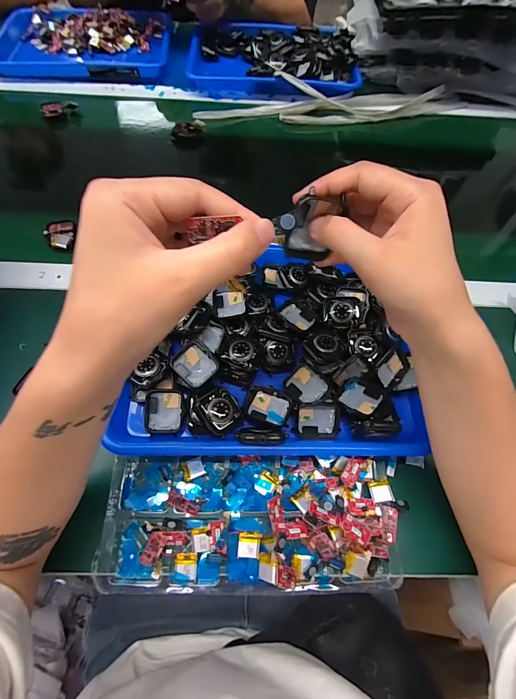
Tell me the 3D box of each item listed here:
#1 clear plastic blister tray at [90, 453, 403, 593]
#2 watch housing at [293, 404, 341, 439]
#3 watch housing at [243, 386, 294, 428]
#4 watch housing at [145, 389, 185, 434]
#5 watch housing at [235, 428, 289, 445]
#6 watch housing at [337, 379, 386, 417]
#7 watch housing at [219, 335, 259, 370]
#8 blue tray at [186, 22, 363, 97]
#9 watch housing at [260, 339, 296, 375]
[{"bbox_3d":[-0.006,0.152,0.289,0.258,0.034,0.107,2,64,-2],"label":"clear plastic blister tray"},{"bbox_3d":[0.059,0.070,0.318,0.043,0.008,0.037,1,97,-2],"label":"watch housing"},{"bbox_3d":[0.010,0.056,0.317,0.046,0.011,0.037,19,64,6],"label":"watch housing"},{"bbox_3d":[-0.091,0.060,0.317,0.036,0.013,0.040,-1,67,0],"label":"watch housing"},{"bbox_3d":[0.004,0.081,0.299,0.045,0.034,0.016,2,64,-2],"label":"watch housing"},{"bbox_3d":[0.100,0.046,0.317,0.039,0.012,0.038,25,65,32],"label":"watch housing"},{"bbox_3d":[-0.019,0.002,0.336,0.039,0.013,0.040,7,64,0],"label":"watch housing"},{"bbox_3d":[0.031,-0.588,0.643,0.333,0.039,0.226,7,64,0],"label":"blue tray"},{"bbox_3d":[0.022,0.008,0.345,0.036,0.011,0.036,5,90,-4],"label":"watch housing"}]

